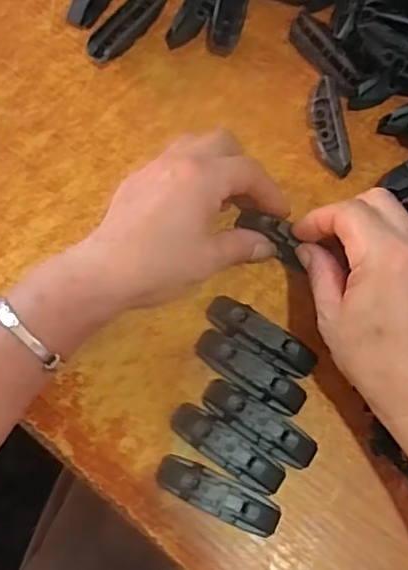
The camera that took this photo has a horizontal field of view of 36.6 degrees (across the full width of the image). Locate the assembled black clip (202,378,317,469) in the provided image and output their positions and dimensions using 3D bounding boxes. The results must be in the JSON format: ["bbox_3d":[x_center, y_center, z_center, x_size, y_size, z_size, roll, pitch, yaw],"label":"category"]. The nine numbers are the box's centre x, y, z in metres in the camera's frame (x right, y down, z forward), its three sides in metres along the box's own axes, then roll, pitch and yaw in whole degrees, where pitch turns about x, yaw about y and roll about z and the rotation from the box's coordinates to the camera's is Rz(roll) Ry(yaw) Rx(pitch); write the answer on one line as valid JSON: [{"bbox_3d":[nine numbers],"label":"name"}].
[{"bbox_3d":[0.033,0.084,0.370,0.074,0.021,0.022,33,75,7],"label":"assembled black clip"}]

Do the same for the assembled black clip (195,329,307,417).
[{"bbox_3d":[0.029,0.054,0.380,0.075,0.019,0.023,33,75,7],"label":"assembled black clip"}]

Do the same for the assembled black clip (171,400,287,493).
[{"bbox_3d":[0.014,0.097,0.366,0.074,0.021,0.021,33,75,7],"label":"assembled black clip"}]

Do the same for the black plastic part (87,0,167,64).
[{"bbox_3d":[-0.055,-0.186,0.442,0.020,0.015,0.068,37,76,8],"label":"black plastic part"}]

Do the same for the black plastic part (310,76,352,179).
[{"bbox_3d":[0.086,-0.108,0.426,0.020,0.019,0.068,-11,75,-5],"label":"black plastic part"}]

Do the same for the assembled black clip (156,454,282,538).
[{"bbox_3d":[0.008,0.122,0.359,0.074,0.020,0.022,25,74,5],"label":"assembled black clip"}]

